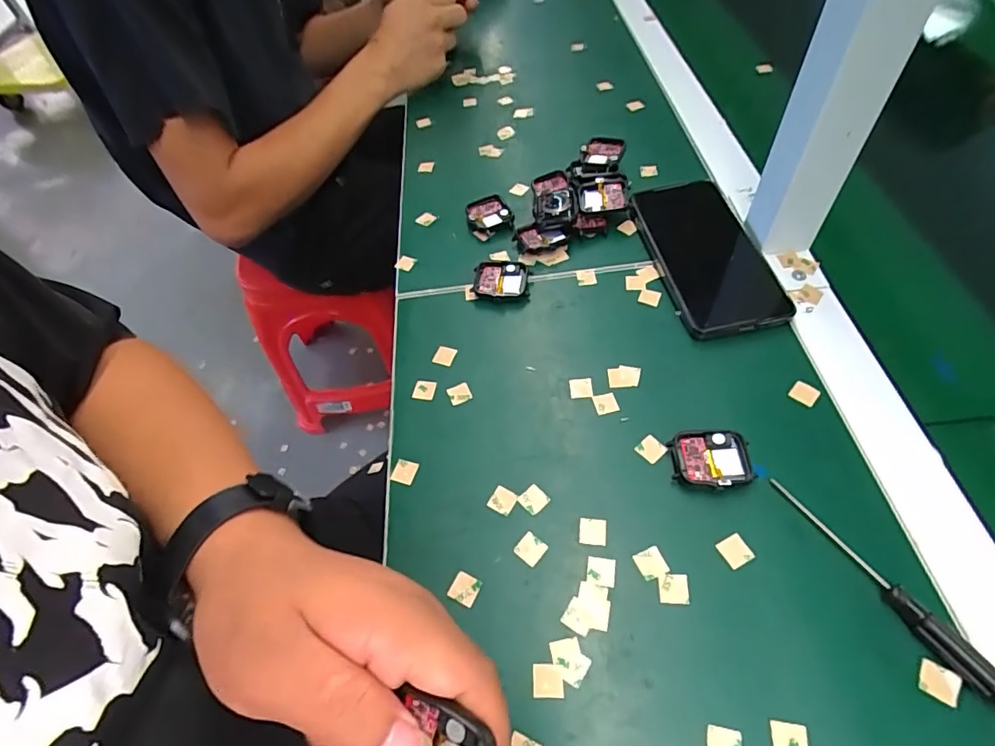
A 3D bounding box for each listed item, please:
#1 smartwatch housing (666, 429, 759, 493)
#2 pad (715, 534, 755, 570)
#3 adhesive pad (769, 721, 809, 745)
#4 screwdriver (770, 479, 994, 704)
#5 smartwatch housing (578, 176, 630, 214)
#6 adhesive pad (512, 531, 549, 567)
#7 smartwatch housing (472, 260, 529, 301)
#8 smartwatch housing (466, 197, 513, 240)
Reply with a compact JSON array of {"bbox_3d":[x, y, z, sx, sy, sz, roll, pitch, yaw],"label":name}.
[{"bbox_3d":[0.131,0.054,0.318,0.044,0.015,0.036,0,54,5],"label":"smartwatch housing"},{"bbox_3d":[0.135,0.100,0.291,0.015,0.004,0.016,-25,56,-13],"label":"pad"},{"bbox_3d":[0.137,0.173,0.240,0.016,0.004,0.016,4,55,8],"label":"adhesive pad"},{"bbox_3d":[0.200,0.109,0.270,0.012,0.014,0.130,-29,57,-15],"label":"screwdriver"},{"bbox_3d":[0.094,-0.159,0.459,0.044,0.013,0.039,4,76,7],"label":"smartwatch housing"},{"bbox_3d":[0.020,0.104,0.305,0.015,0.004,0.016,36,65,26],"label":"adhesive pad"},{"bbox_3d":[0.004,-0.076,0.428,0.046,0.016,0.034,3,55,7],"label":"smartwatch housing"},{"bbox_3d":[-0.008,-0.145,0.477,0.037,0.013,0.047,-15,55,-6],"label":"smartwatch housing"}]

